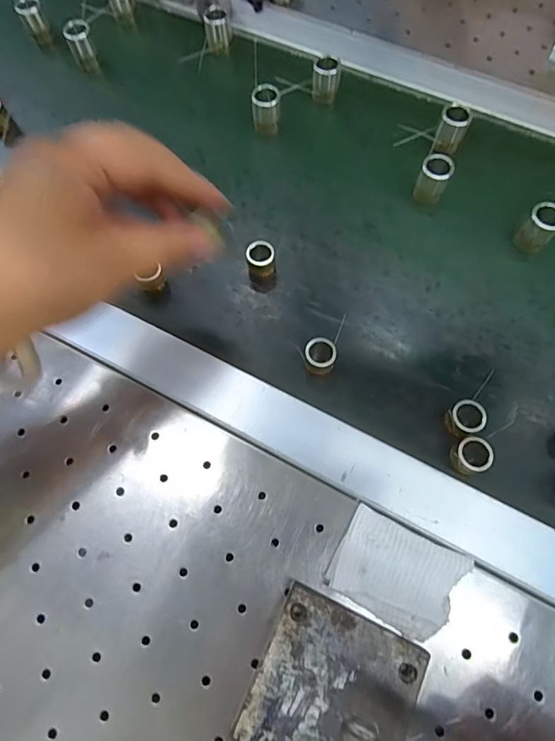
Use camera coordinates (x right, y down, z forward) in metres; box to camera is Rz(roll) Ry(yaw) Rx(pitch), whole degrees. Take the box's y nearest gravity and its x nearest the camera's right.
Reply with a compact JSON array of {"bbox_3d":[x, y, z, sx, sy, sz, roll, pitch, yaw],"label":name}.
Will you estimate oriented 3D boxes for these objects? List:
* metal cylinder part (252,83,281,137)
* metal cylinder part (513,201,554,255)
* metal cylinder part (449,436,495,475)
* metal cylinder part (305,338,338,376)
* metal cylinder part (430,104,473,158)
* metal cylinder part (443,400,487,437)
[{"bbox_3d":[-0.009,-0.219,0.367,0.022,0.037,0.017,-1,70,-1],"label":"metal cylinder part"},{"bbox_3d":[0.191,-0.103,0.316,0.024,0.033,0.021,42,75,13],"label":"metal cylinder part"},{"bbox_3d":[0.117,0.052,0.264,0.021,0.018,0.019,-37,74,-13],"label":"metal cylinder part"},{"bbox_3d":[0.029,-0.009,0.292,0.020,0.021,0.020,0,70,0],"label":"metal cylinder part"},{"bbox_3d":[0.140,-0.192,0.350,0.023,0.033,0.021,22,71,8],"label":"metal cylinder part"},{"bbox_3d":[0.117,0.031,0.273,0.021,0.020,0.020,0,70,0],"label":"metal cylinder part"}]

